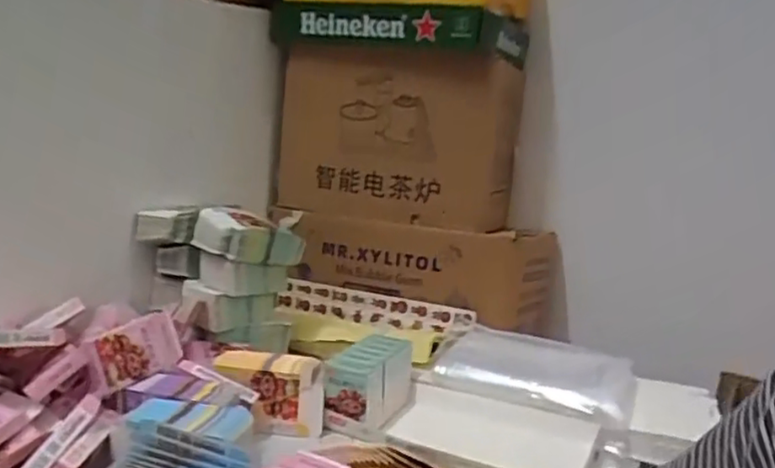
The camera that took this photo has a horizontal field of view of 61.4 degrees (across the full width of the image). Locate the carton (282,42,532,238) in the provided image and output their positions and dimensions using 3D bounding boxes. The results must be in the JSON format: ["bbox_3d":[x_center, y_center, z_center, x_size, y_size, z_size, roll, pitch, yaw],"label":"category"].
[{"bbox_3d":[0.036,-0.209,1.362,0.421,0.343,0.280,7,12,20],"label":"carton"}]

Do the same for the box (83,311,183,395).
[{"bbox_3d":[-0.313,0.142,0.804,0.032,0.067,0.127,-17,2,28],"label":"box"}]

